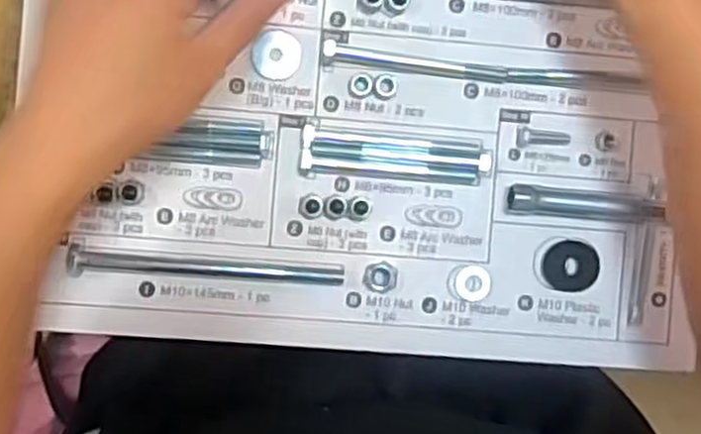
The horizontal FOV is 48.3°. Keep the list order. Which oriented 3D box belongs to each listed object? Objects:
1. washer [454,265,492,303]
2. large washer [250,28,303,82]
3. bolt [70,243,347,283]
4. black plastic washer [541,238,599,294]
[{"bbox_3d":[0.071,0.039,0.447,0.021,0.004,0.020,0,93,-3],"label":"washer"},{"bbox_3d":[-0.040,-0.091,0.440,0.028,0.004,0.026,0,93,-3],"label":"large washer"},{"bbox_3d":[-0.078,0.029,0.433,0.147,0.019,0.014,6,93,-3],"label":"bolt"},{"bbox_3d":[0.128,0.028,0.451,0.032,0.004,0.030,0,93,-3],"label":"black plastic washer"}]

